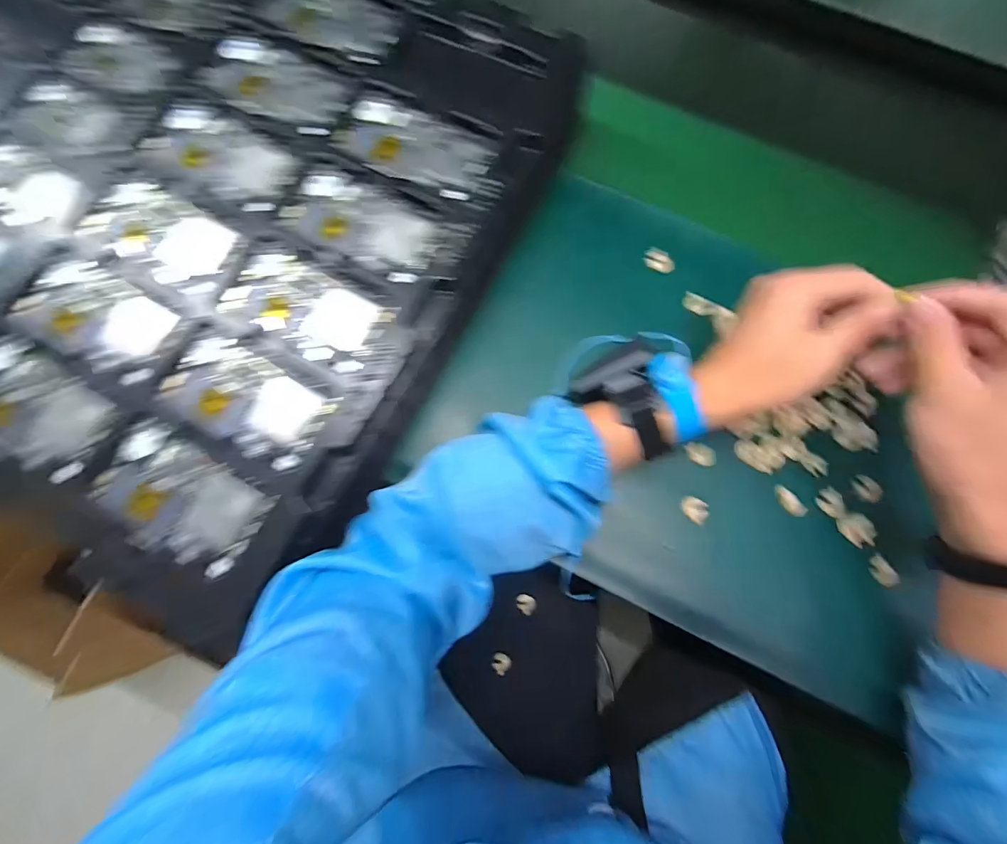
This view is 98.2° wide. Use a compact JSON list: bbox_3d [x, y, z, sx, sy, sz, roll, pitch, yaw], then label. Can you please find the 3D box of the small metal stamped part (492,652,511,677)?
[{"bbox_3d":[-0.003,0.273,0.495,0.022,0.013,0.019,44,80,9],"label":"small metal stamped part"}]

